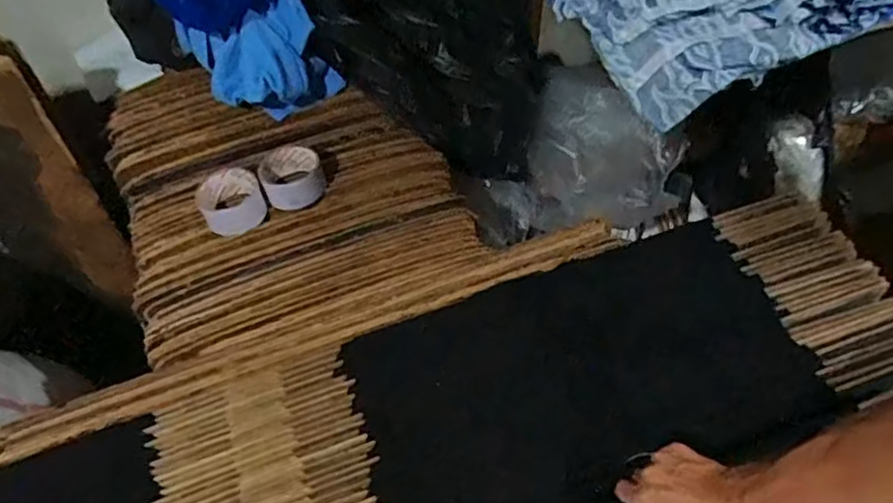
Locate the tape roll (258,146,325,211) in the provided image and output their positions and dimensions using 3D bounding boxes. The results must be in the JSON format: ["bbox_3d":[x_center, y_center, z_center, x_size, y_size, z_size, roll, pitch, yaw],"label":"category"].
[{"bbox_3d":[-0.216,-0.103,0.915,0.081,0.040,0.091,-19,57,-12],"label":"tape roll"}]

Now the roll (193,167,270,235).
[{"bbox_3d":[-0.292,-0.066,0.890,0.081,0.044,0.079,-1,55,1],"label":"roll"}]

